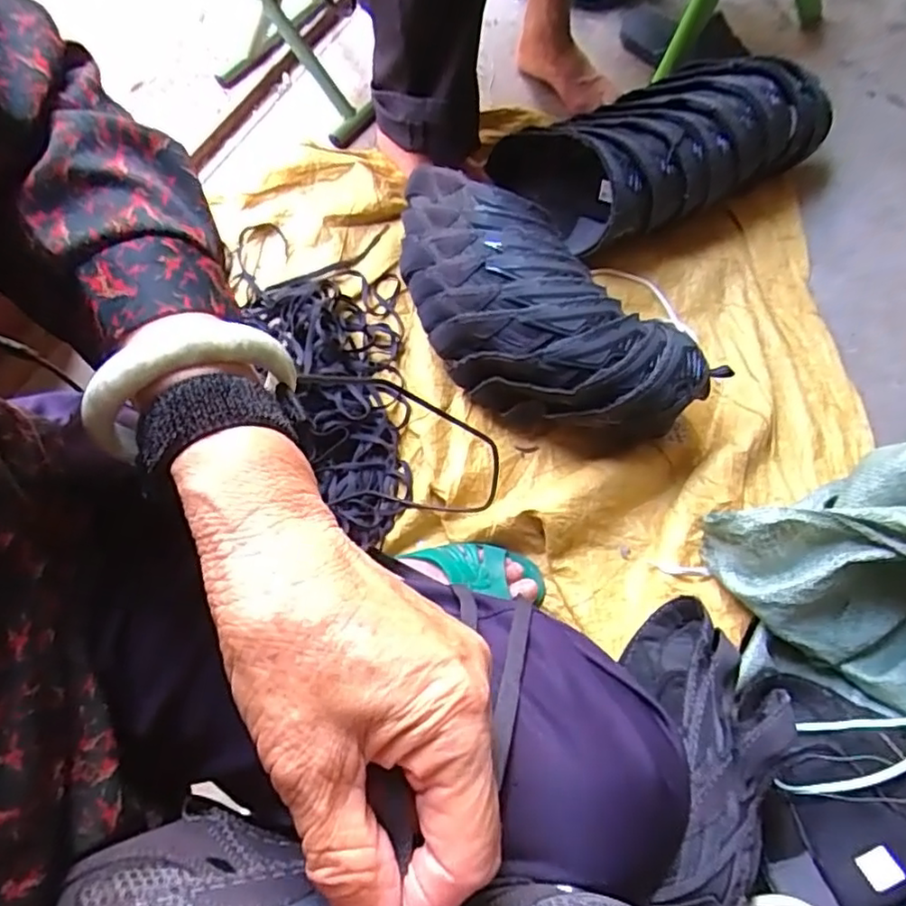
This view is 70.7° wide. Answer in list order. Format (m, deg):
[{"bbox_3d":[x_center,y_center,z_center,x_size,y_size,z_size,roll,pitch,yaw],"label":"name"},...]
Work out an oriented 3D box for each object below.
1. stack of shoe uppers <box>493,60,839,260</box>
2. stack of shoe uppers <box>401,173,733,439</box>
[{"bbox_3d":[0.288,-0.399,0.854,0.430,0.138,0.189,-26,71,-10],"label":"stack of shoe uppers"},{"bbox_3d":[0.070,-0.163,0.749,0.450,0.139,0.190,37,73,14],"label":"stack of shoe uppers"}]

